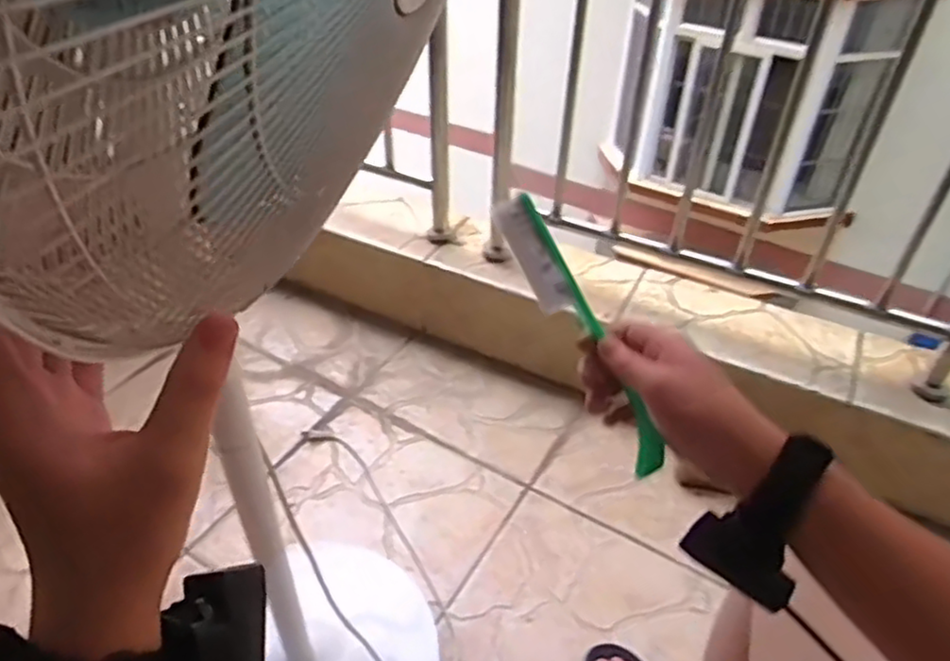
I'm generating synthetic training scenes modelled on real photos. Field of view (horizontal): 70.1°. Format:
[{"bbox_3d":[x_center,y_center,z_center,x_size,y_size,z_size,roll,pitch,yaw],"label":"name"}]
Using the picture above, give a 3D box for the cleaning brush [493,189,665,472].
[{"bbox_3d":[0.081,0.002,0.509,0.026,0.026,0.227,-29,89,-32],"label":"cleaning brush"}]

